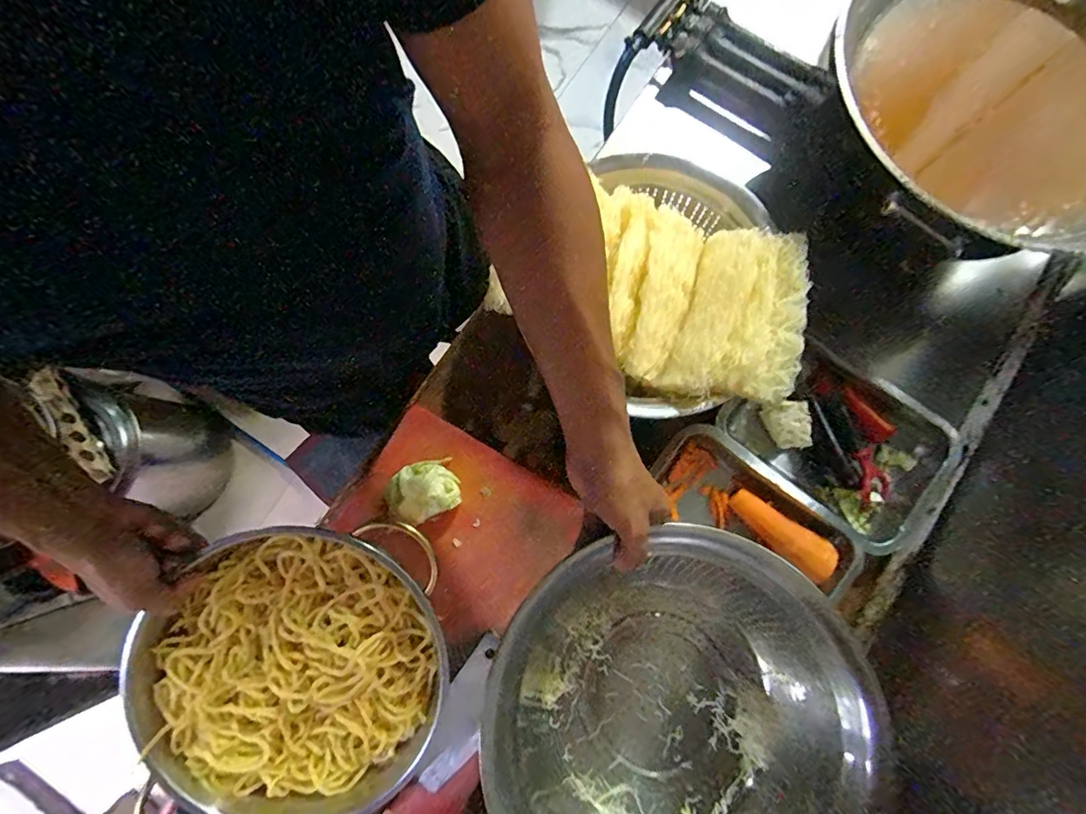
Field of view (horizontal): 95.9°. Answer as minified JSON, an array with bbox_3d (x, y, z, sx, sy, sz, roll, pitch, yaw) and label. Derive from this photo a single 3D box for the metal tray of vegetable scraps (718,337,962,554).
[{"bbox_3d":[0.373,0.046,0.624,0.250,0.053,0.190,39,81,9],"label":"metal tray of vegetable scraps"}]

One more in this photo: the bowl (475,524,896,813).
[{"bbox_3d":[0.128,0.274,0.450,0.286,0.101,0.290,0,78,1],"label":"bowl"}]

